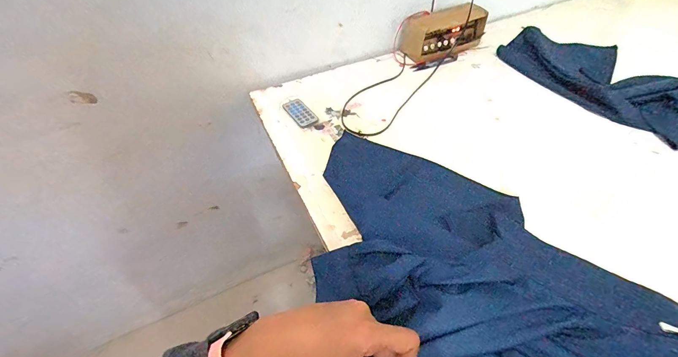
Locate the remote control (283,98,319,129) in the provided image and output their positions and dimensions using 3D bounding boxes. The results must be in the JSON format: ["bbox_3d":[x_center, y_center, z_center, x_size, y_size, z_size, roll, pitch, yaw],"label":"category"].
[{"bbox_3d":[-0.077,-0.131,0.623,0.039,0.013,0.082,-29,54,-20],"label":"remote control"}]

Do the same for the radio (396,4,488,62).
[{"bbox_3d":[0.244,-0.338,0.728,0.188,0.082,0.084,-20,51,-13],"label":"radio"}]

